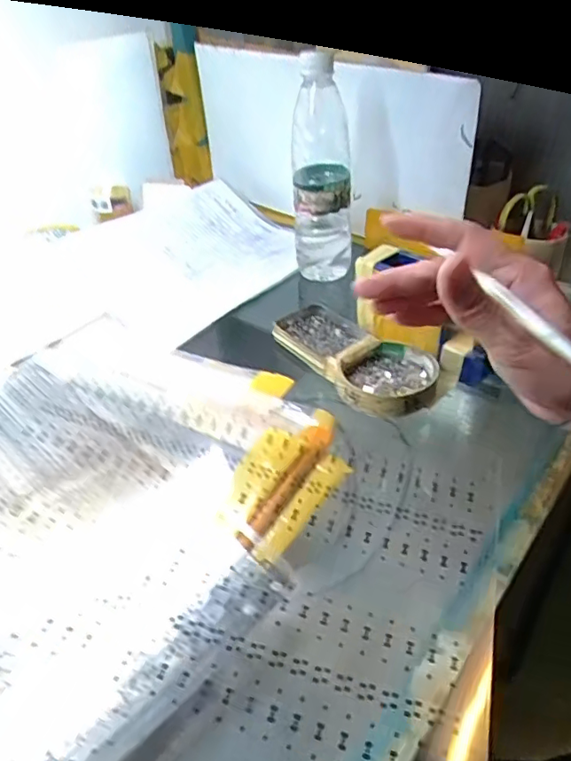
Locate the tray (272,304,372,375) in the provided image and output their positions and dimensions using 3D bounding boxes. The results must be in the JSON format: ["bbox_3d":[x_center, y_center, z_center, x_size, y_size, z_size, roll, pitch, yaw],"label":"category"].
[{"bbox_3d":[0.032,-0.047,0.554,0.071,0.023,0.099,-28,43,-26],"label":"tray"}]

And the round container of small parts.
[{"bbox_3d":[0.088,-0.003,0.489,0.085,0.025,0.083,-3,38,3],"label":"round container of small parts"}]

